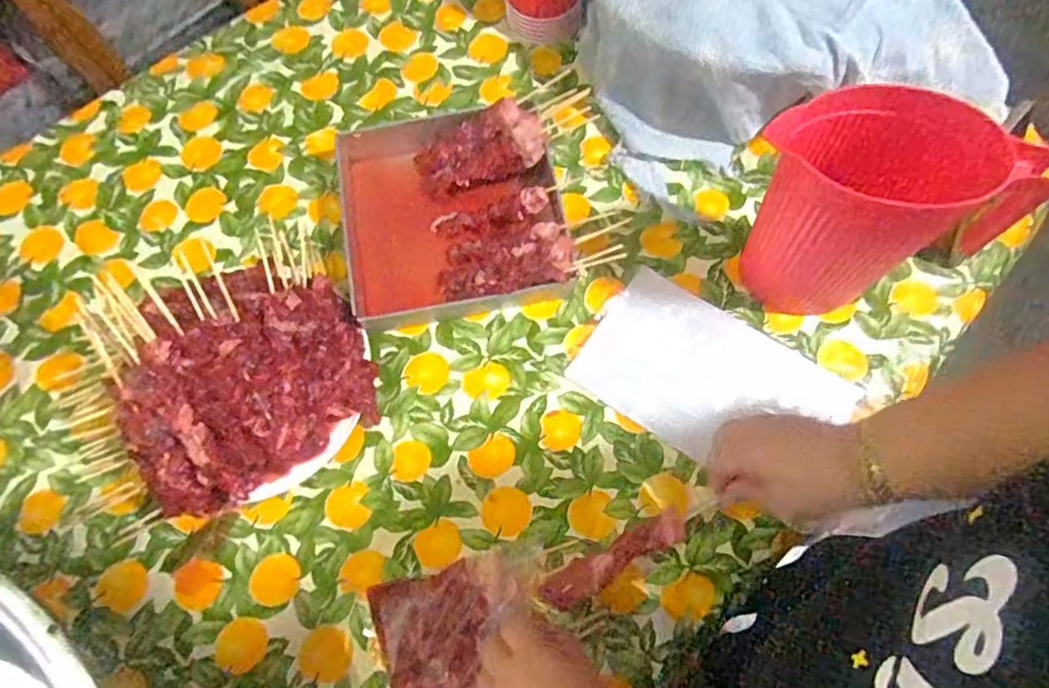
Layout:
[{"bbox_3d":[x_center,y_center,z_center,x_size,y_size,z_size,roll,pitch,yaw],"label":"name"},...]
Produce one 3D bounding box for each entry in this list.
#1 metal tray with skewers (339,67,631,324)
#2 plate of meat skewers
[{"bbox_3d":[-0.057,-0.173,0.710,0.291,0.063,0.277,-10,69,-2],"label":"metal tray with skewers"},{"bbox_3d":[-0.314,0.000,0.613,0.289,0.133,0.296,-1,69,2],"label":"plate of meat skewers"}]

